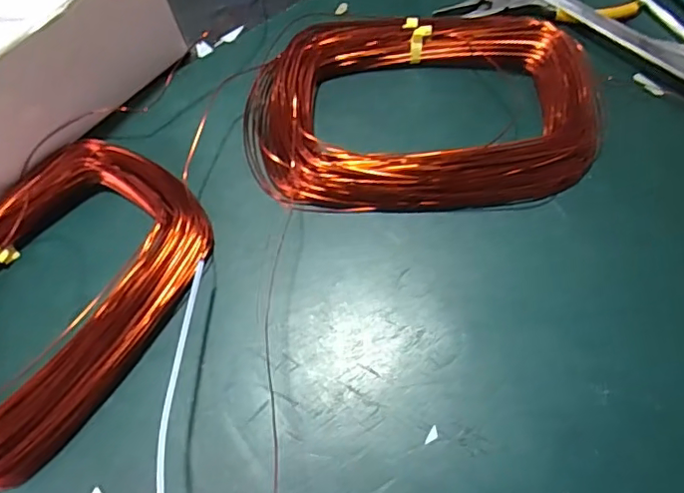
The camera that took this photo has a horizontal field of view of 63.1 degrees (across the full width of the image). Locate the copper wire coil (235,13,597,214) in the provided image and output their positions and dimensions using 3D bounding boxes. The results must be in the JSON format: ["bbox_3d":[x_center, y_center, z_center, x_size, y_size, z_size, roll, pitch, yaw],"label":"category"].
[{"bbox_3d":[0.040,-0.078,0.312,0.184,0.030,0.116,-5,68,1],"label":"copper wire coil"}]

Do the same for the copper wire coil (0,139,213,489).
[{"bbox_3d":[-0.150,0.026,0.279,0.114,0.024,0.170,34,74,14],"label":"copper wire coil"}]

